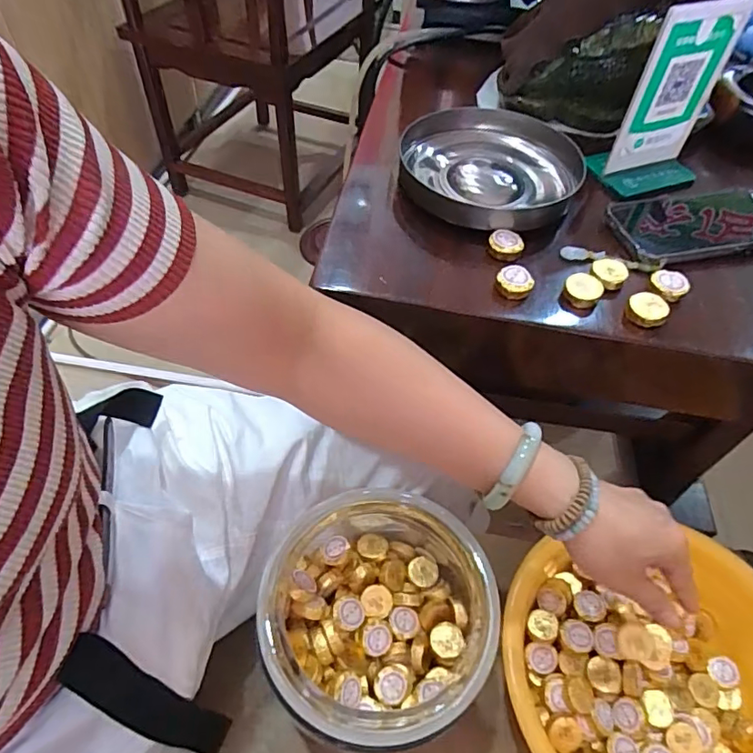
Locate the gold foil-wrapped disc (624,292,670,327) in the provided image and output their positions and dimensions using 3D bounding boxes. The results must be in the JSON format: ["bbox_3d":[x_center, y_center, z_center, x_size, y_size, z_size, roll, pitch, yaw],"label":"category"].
[{"bbox_3d":[0.223,-0.057,0.438,0.032,0.012,0.036,22,55,13],"label":"gold foil-wrapped disc"}]

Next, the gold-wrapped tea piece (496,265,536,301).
[{"bbox_3d":[0.117,-0.080,0.449,0.030,0.013,0.029,24,55,14],"label":"gold-wrapped tea piece"}]

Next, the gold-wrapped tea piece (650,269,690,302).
[{"bbox_3d":[0.251,-0.078,0.455,0.030,0.013,0.025,37,59,22],"label":"gold-wrapped tea piece"}]

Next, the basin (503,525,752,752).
[{"bbox_3d":[0.249,0.285,0.480,0.257,0.091,0.248,2,53,-2],"label":"basin"}]

